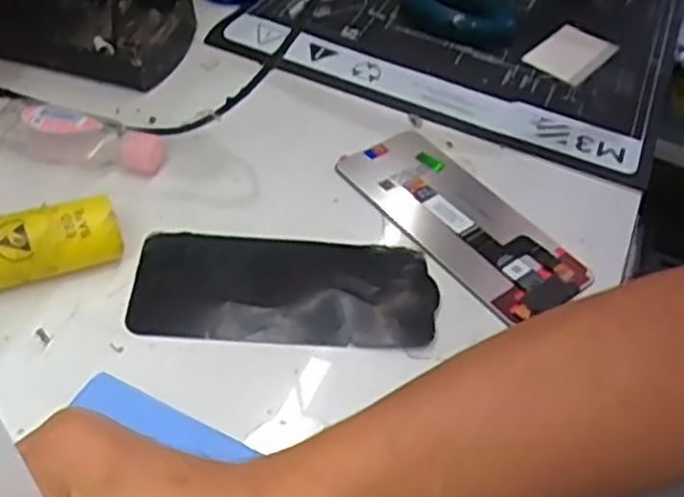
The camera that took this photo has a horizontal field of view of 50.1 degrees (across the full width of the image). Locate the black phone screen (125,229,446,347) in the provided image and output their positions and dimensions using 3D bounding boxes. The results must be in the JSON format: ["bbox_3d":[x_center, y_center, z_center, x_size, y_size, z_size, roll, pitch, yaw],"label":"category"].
[{"bbox_3d":[-0.031,0.019,0.397,0.158,0.006,0.072,4,47,-3],"label":"black phone screen"}]

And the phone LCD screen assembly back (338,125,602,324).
[{"bbox_3d":[0.068,-0.021,0.446,0.069,0.004,0.161,-28,57,-29],"label":"phone LCD screen assembly back"}]

